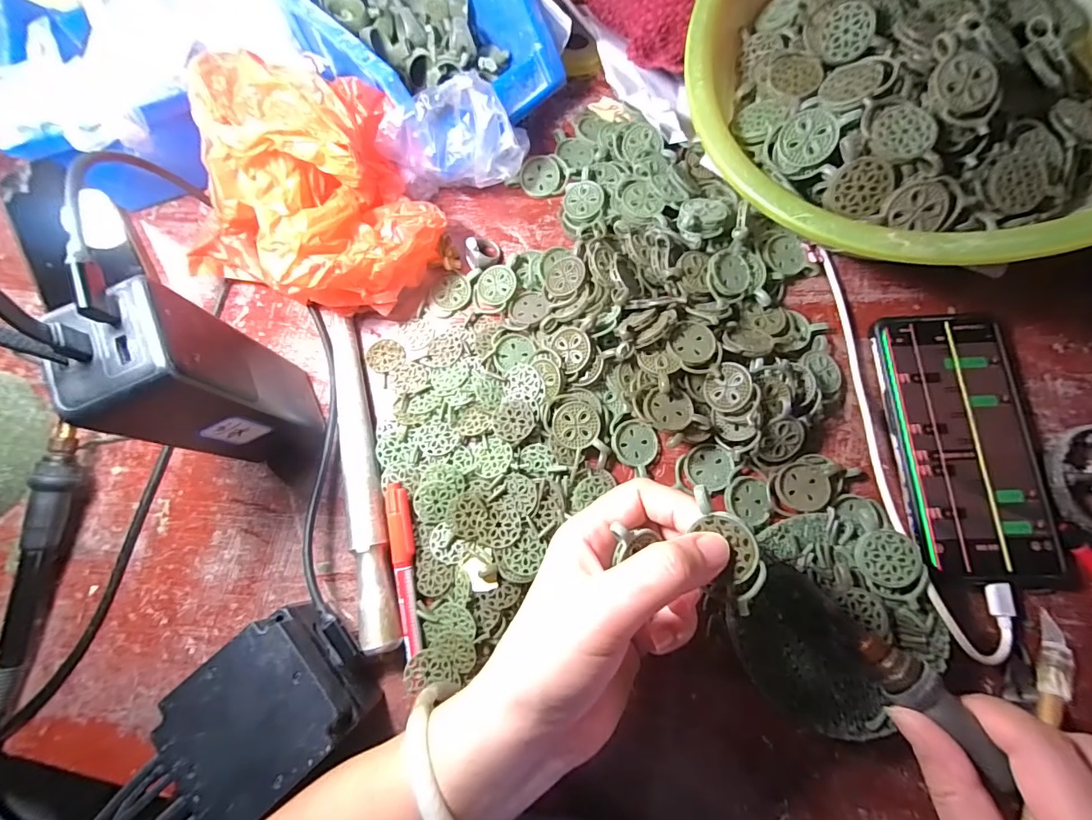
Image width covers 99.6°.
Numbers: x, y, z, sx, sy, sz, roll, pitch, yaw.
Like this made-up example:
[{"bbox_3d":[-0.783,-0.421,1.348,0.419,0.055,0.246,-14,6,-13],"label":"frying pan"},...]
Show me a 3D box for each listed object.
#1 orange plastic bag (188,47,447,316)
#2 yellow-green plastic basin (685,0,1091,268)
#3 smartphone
[{"bbox_3d":[-0.147,-0.134,0.300,0.156,0.084,0.141,22,78,8],"label":"orange plastic bag"},{"bbox_3d":[0.223,-0.193,0.256,0.259,0.107,0.259,-7,72,22],"label":"yellow-green plastic basin"},{"bbox_3d":[0.261,0.019,0.283,0.087,0.010,0.162,-3,77,2],"label":"smartphone"}]

